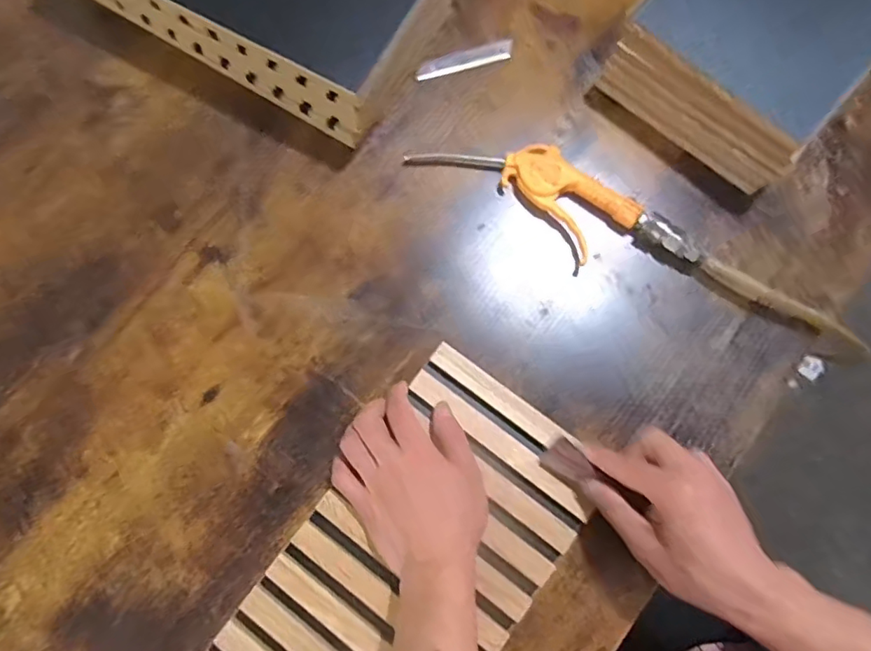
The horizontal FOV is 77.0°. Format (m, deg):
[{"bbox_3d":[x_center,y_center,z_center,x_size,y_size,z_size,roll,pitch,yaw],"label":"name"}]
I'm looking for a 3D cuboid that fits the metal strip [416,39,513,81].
[{"bbox_3d":[0.030,-0.268,0.550,0.101,0.004,0.020,-16,80,-3],"label":"metal strip"}]

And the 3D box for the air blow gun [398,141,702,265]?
[{"bbox_3d":[0.109,-0.121,0.511,0.265,0.026,0.075,33,81,6],"label":"air blow gun"}]

